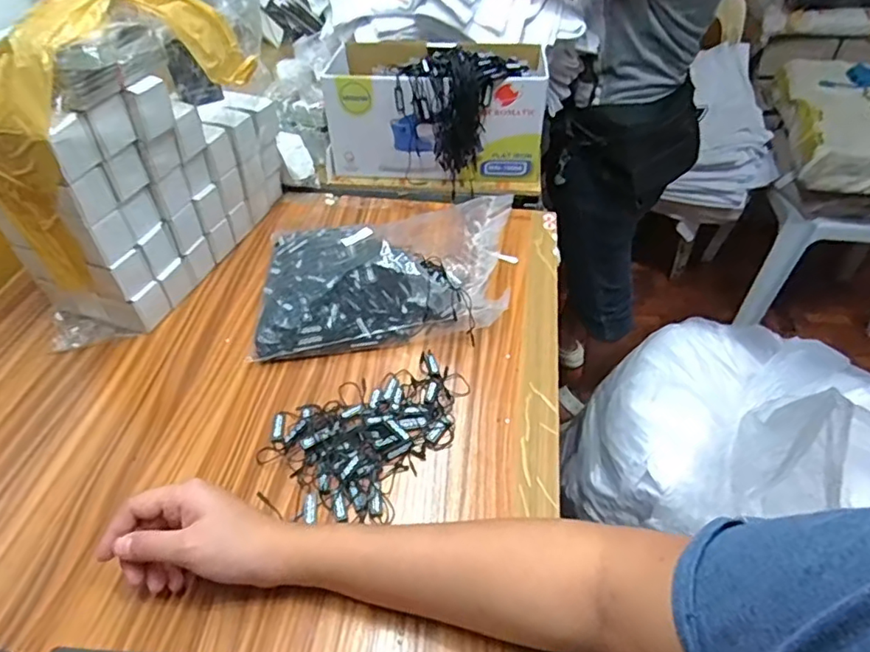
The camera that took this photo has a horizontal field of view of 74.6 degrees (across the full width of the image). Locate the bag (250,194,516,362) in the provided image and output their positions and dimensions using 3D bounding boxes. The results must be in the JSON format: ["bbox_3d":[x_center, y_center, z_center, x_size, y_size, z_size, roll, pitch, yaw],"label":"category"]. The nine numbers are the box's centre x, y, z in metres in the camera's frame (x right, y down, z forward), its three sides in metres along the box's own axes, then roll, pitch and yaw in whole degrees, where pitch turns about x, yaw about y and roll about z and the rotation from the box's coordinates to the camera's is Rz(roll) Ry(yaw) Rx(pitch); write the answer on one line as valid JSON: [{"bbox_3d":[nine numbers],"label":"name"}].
[{"bbox_3d":[-0.046,-0.068,0.601,0.277,0.079,0.175,-7,46,-7],"label":"bag"}]

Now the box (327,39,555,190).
[{"bbox_3d":[0.007,-0.283,0.759,0.269,0.137,0.135,7,46,7],"label":"box"}]

